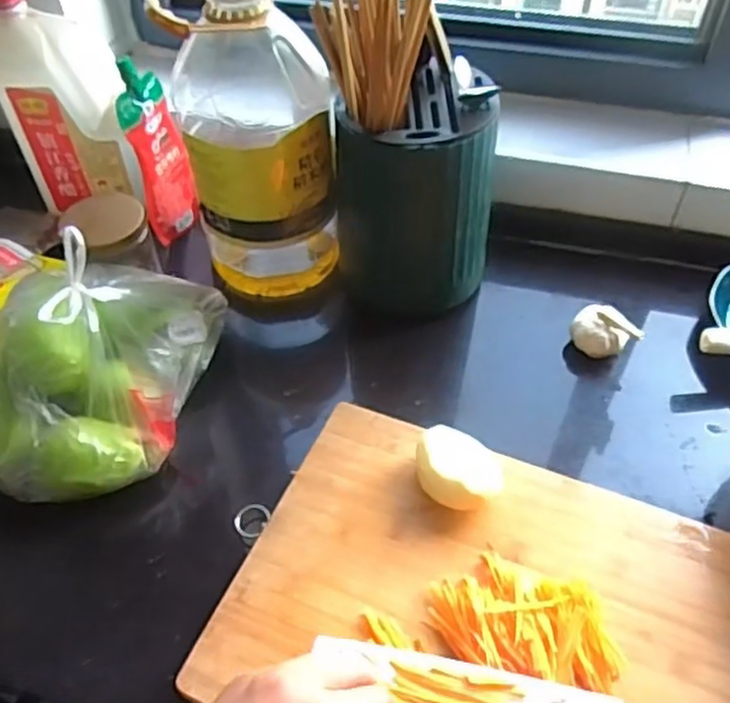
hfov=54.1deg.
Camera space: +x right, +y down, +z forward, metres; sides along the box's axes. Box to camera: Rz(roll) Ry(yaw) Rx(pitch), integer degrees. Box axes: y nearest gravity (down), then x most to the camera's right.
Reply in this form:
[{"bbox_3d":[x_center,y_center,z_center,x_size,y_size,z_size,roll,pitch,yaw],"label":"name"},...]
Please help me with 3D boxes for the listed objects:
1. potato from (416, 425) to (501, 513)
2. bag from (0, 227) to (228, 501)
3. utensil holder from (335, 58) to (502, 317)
[{"bbox_3d":[0.075,0.097,0.581,0.071,0.040,0.063,23,55,19],"label":"potato"},{"bbox_3d":[-0.247,-0.006,0.620,0.188,0.157,0.237,6,51,6],"label":"bag"},{"bbox_3d":[0.048,-0.144,0.690,0.148,0.192,0.123,1,51,2],"label":"utensil holder"}]

